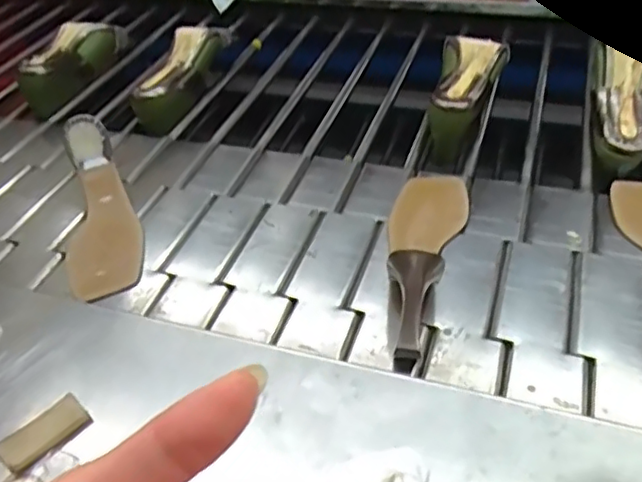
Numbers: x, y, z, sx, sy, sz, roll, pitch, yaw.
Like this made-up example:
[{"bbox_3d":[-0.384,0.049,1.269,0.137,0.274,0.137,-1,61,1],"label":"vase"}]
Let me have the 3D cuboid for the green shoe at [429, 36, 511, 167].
[{"bbox_3d":[0.178,-0.186,0.771,0.081,0.079,0.184,12,50,20],"label":"green shoe"}]

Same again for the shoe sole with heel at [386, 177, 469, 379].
[{"bbox_3d":[0.093,-0.008,0.571,0.073,0.072,0.257,8,43,15],"label":"shoe sole with heel"}]

